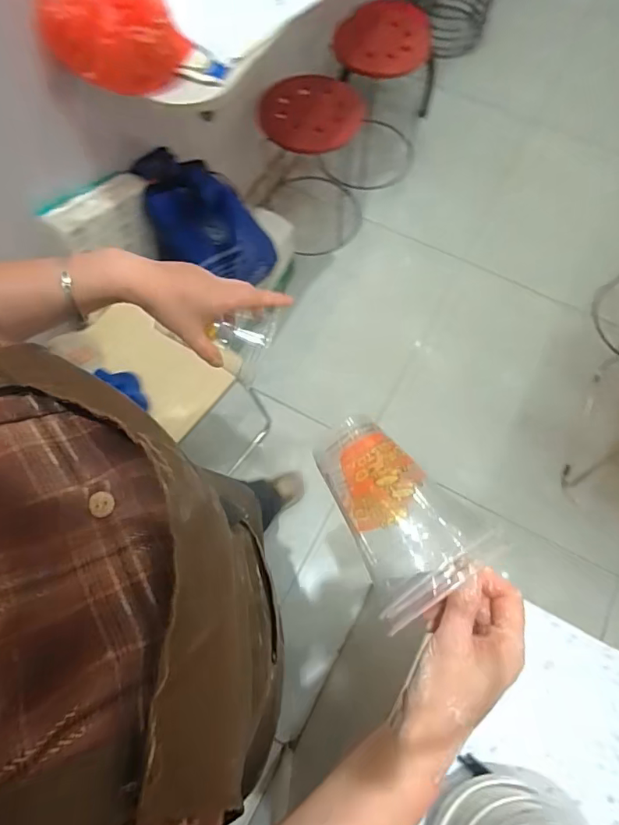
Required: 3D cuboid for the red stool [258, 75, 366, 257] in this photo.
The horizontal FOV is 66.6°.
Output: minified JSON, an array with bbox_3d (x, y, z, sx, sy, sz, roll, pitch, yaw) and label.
[{"bbox_3d":[0.009,-0.856,1.671,0.363,0.440,0.371,-1,68,1],"label":"red stool"}]

